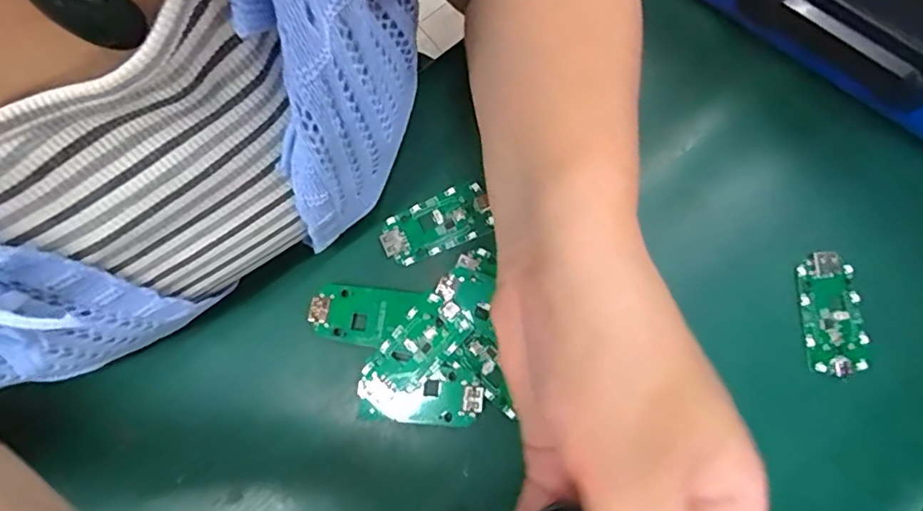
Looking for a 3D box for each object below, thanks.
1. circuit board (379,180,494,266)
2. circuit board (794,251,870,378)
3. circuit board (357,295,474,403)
[{"bbox_3d":[-0.015,-0.017,0.305,0.060,0.004,0.031,-22,80,-4],"label":"circuit board"},{"bbox_3d":[0.197,0.031,0.294,0.032,0.007,0.063,-5,78,1],"label":"circuit board"},{"bbox_3d":[-0.025,0.050,0.287,0.030,0.004,0.065,43,82,8],"label":"circuit board"}]

